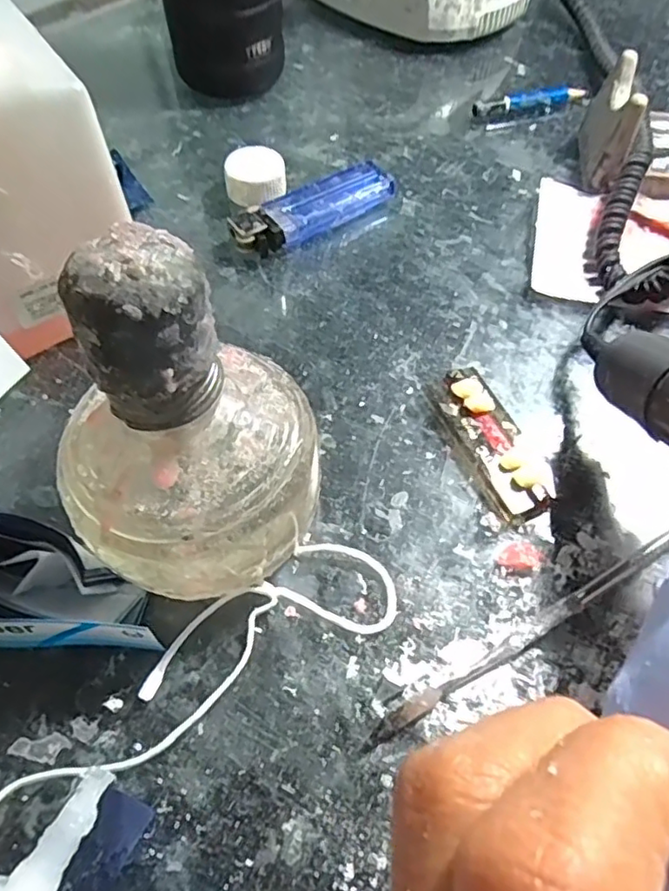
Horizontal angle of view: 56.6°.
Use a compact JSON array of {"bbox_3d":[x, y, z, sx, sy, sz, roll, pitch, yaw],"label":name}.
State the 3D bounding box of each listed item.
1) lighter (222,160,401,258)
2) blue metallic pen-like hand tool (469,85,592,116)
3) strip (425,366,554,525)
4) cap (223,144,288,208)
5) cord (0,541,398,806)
[{"bbox_3d":[-0.009,-0.109,0.290,0.082,0.013,0.024,-32,62,-19],"label":"lighter"},{"bbox_3d":[0.110,-0.192,0.346,0.069,0.010,0.008,-12,58,-8],"label":"blue metallic pen-like hand tool"},{"bbox_3d":[0.055,-0.002,0.222,0.023,0.009,0.061,-18,59,-11],"label":"strip"},{"bbox_3d":[-0.038,-0.129,0.301,0.028,0.019,0.028,0,57,0],"label":"cap"},{"bbox_3d":[-0.040,0.061,0.177,0.126,0.015,0.033,-25,60,-16],"label":"cord"}]

